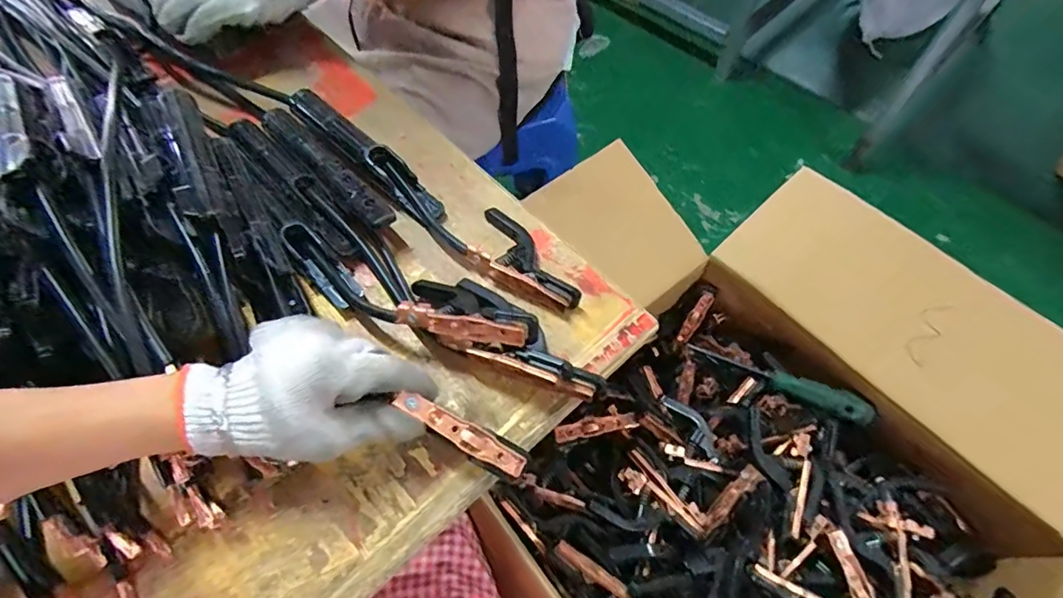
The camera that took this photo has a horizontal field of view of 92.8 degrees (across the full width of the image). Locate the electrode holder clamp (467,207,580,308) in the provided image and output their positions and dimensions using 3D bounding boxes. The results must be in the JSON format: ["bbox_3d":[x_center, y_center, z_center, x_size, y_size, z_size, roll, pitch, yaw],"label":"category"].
[{"bbox_3d":[-0.001,-0.037,0.426,0.107,0.025,0.062,23,64,14],"label":"electrode holder clamp"}]

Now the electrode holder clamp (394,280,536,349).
[{"bbox_3d":[-0.051,0.011,0.367,0.113,0.034,0.046,16,61,26],"label":"electrode holder clamp"}]

